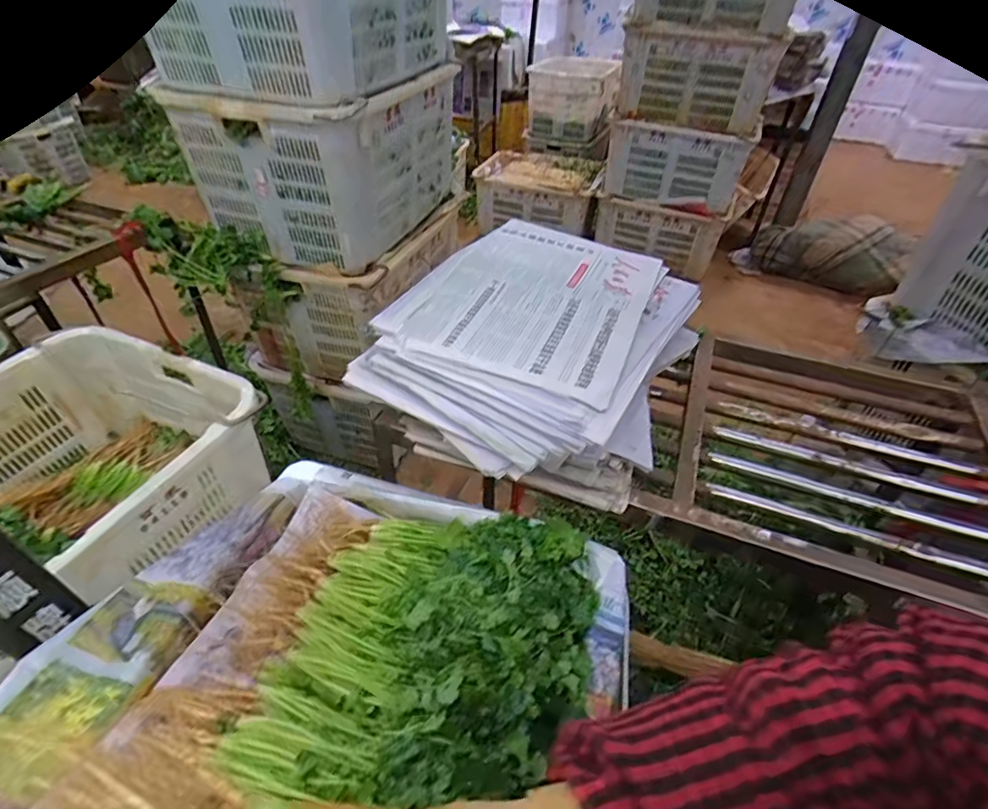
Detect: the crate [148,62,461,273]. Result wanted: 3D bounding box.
[{"bbox_3d":[-0.395,-0.632,1.290,0.414,0.331,0.586,12,43,11],"label":"crate"}]

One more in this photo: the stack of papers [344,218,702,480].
[{"bbox_3d":[0.067,-0.114,0.716,0.392,0.082,0.465,16,44,14],"label":"stack of papers"}]

